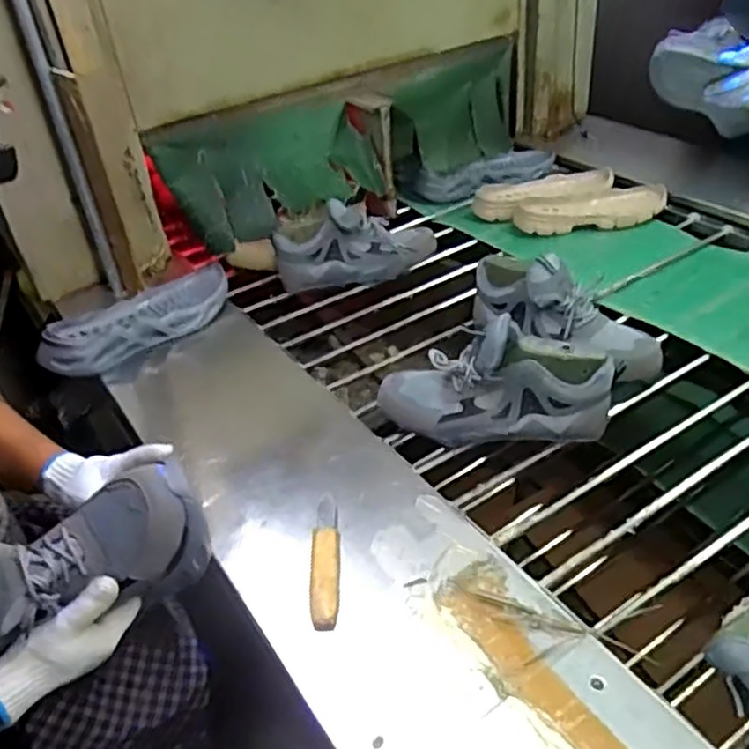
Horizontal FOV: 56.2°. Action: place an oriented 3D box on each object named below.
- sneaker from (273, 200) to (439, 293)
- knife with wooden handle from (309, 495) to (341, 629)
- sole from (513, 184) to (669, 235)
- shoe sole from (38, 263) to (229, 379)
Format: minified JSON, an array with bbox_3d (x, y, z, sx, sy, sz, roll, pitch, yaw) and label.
[{"bbox_3d":[-0.031,-0.234,1.256,0.291,0.123,0.103,-11,36,-7],"label":"sneaker"},{"bbox_3d":[-0.050,0.186,0.721,0.028,0.009,0.169,-3,34,1],"label":"knife with wooden handle"},{"bbox_3d":[0.423,-0.321,1.367,0.294,0.057,0.104,-6,36,0],"label":"sole"},{"bbox_3d":[-0.379,-0.089,1.133,0.142,0.054,0.323,25,44,36],"label":"shoe sole"}]

